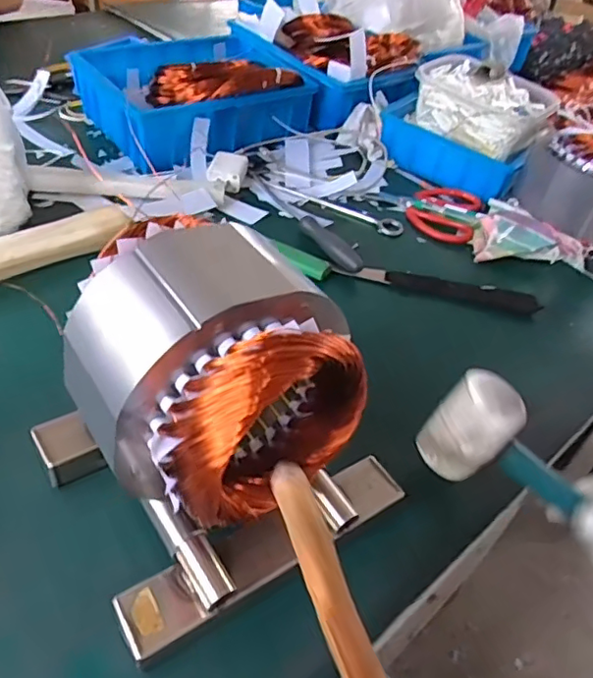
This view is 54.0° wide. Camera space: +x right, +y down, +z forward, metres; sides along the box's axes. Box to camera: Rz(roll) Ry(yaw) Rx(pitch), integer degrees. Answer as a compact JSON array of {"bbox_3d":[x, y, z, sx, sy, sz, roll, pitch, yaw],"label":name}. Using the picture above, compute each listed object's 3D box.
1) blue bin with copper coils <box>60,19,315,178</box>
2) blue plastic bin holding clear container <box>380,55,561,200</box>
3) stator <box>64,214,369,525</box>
[{"bbox_3d":[-0.135,-0.329,0.796,0.262,0.104,0.212,-22,51,-30],"label":"blue bin with copper coils"},{"bbox_3d":[0.224,-0.284,0.778,0.202,0.128,0.119,33,47,24],"label":"blue plastic bin holding clear container"},{"bbox_3d":[-0.051,0.015,0.333,0.122,0.121,0.135,-23,51,-31],"label":"stator"}]

